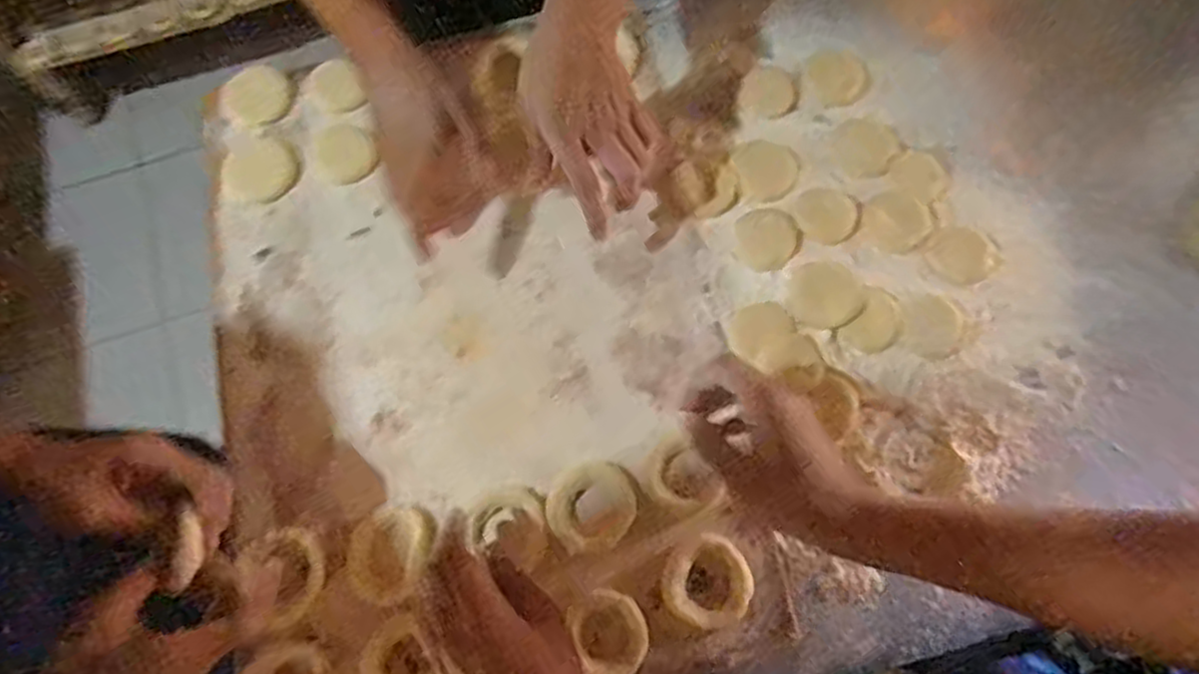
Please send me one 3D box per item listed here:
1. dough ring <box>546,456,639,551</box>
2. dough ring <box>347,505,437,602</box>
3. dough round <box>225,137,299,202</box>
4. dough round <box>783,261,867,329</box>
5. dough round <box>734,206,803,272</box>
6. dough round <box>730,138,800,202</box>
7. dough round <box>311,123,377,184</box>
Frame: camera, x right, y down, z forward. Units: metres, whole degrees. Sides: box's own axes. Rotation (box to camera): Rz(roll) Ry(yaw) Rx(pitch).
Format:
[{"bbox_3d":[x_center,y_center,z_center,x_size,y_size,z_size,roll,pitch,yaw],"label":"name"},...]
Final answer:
[{"bbox_3d":[-0.006,0.132,0.587,0.068,0.015,0.064,-1,73,2],"label":"dough ring"},{"bbox_3d":[-0.164,0.165,0.588,0.062,0.015,0.074,25,76,9],"label":"dough ring"},{"bbox_3d":[-0.301,-0.149,0.675,0.061,0.006,0.055,-34,75,-8],"label":"dough round"},{"bbox_3d":[0.184,-0.034,0.618,0.056,0.013,0.057,-1,73,2],"label":"dough round"},{"bbox_3d":[0.141,-0.083,0.636,0.050,0.011,0.056,2,73,3],"label":"dough round"},{"bbox_3d":[0.146,-0.148,0.660,0.051,0.008,0.061,-23,74,-5],"label":"dough round"},{"bbox_3d":[-0.228,-0.164,0.676,0.051,0.009,0.052,-1,73,2],"label":"dough round"}]

